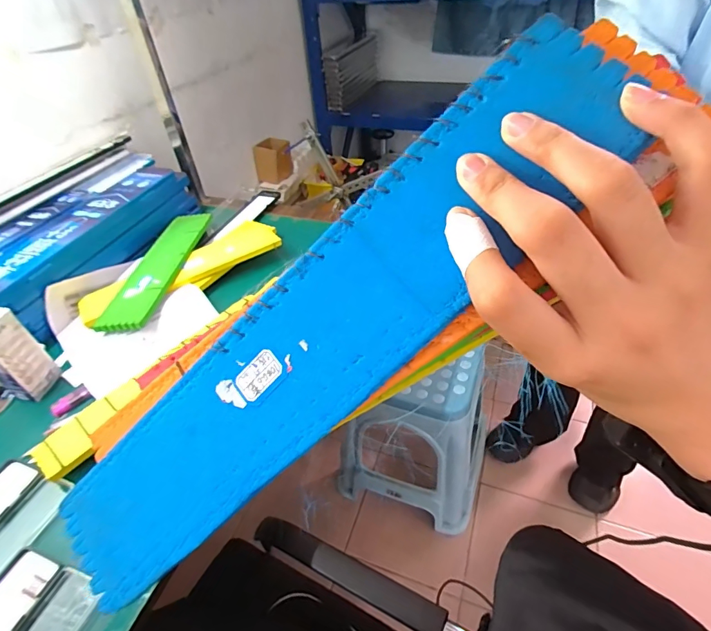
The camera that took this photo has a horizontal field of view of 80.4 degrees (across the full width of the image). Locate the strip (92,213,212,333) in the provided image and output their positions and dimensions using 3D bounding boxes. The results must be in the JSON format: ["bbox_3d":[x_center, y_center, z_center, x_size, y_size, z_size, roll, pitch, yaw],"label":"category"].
[{"bbox_3d":[-0.348,-0.097,0.752,0.091,0.020,0.346,-1,43,5],"label":"strip"}]

